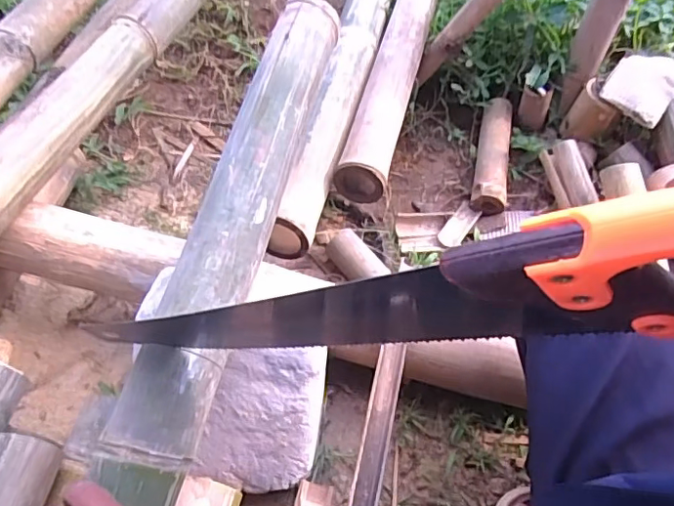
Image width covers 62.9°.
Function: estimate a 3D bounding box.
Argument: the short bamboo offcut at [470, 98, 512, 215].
[{"bbox_3d":[0.268,-0.167,0.942,0.054,0.057,0.228,12,55,6],"label":"short bamboo offcut"}]

